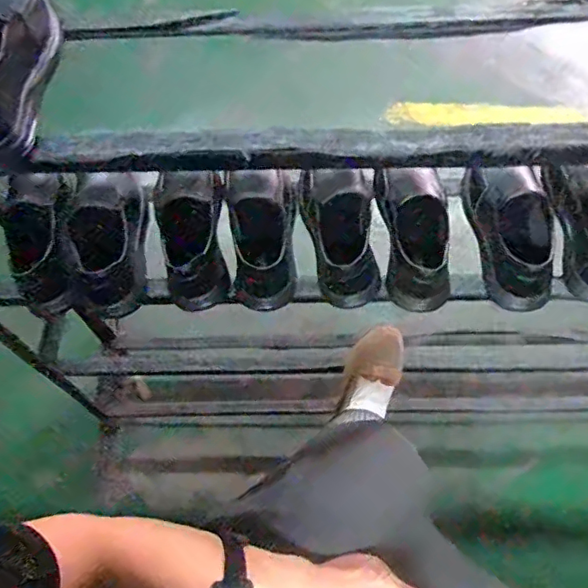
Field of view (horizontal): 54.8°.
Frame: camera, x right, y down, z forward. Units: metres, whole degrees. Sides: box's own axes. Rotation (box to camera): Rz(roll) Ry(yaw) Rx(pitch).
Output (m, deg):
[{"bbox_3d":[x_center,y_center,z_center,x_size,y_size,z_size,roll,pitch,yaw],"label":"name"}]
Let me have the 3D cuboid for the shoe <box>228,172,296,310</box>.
[{"bbox_3d":[-0.044,-0.091,0.782,0.093,0.077,0.217,-4,80,2],"label":"shoe"}]

